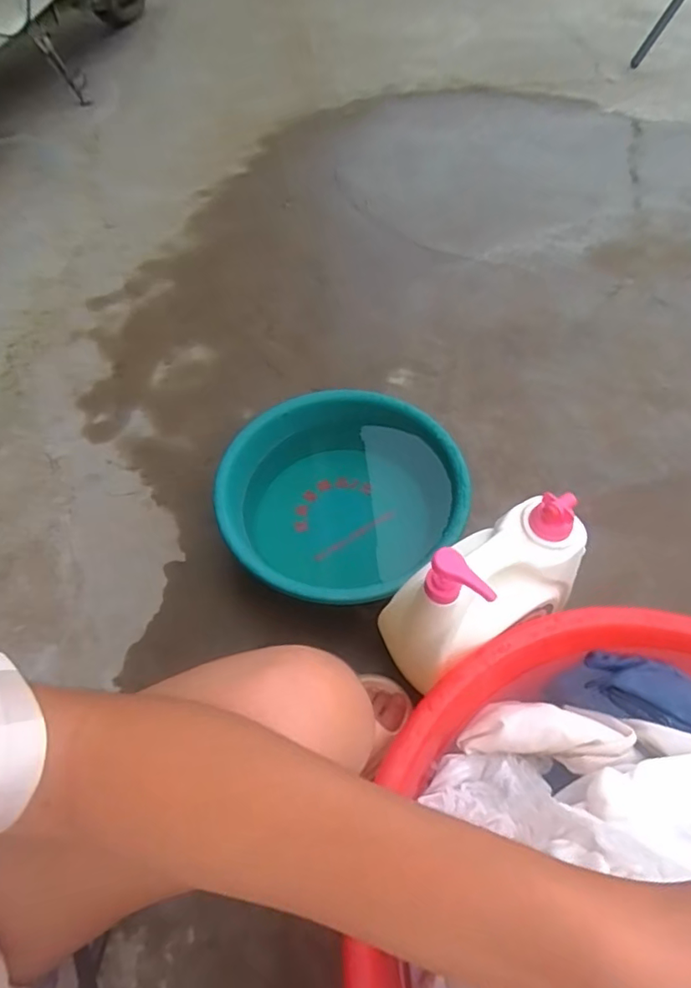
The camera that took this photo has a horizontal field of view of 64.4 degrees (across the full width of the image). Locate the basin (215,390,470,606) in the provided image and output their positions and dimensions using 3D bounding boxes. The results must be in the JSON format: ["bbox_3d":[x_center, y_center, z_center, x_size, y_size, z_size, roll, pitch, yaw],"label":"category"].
[{"bbox_3d":[-0.009,0.016,0.834,0.335,0.140,0.335,-4,56,6],"label":"basin"}]

